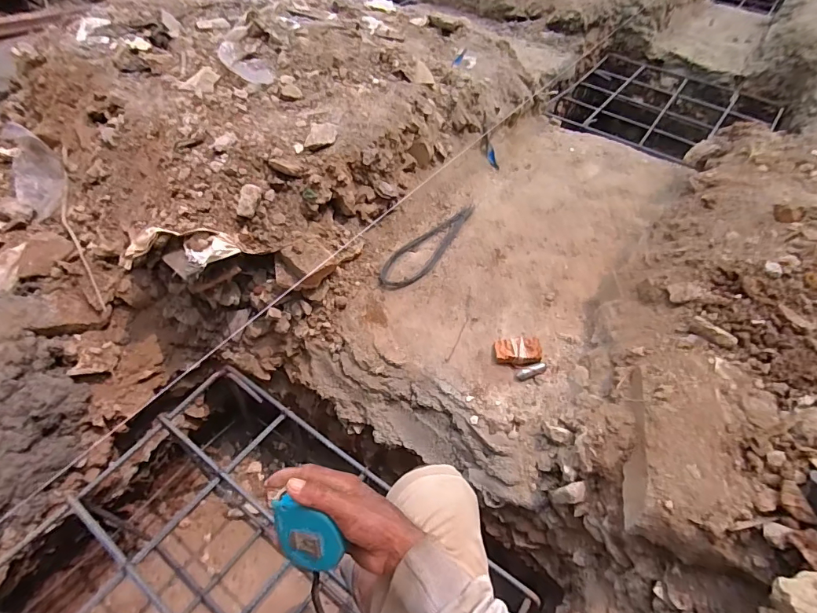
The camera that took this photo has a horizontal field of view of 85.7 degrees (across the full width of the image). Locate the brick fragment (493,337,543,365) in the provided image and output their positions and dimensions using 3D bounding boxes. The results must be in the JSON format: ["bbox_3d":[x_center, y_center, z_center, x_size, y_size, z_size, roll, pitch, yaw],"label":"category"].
[{"bbox_3d":[0.253,0.103,1.018,0.103,0.032,0.061,4,50,-3],"label":"brick fragment"}]

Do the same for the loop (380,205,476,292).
[{"bbox_3d":[0.065,-0.178,1.246,0.113,0.015,0.424,31,54,19],"label":"loop"}]

